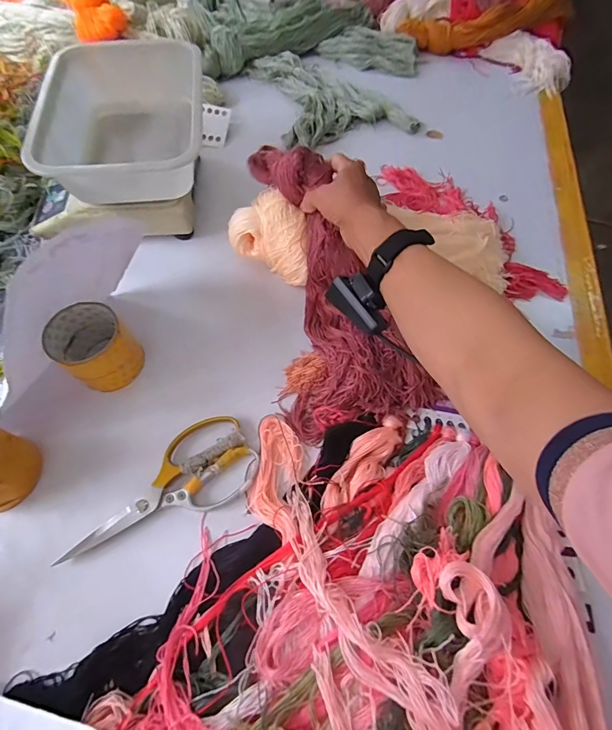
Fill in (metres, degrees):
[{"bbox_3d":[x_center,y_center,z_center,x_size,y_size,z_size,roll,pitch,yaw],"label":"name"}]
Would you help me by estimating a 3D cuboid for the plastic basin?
[{"bbox_3d":[-0.248,-0.348,0.527,0.208,0.082,0.252,-11,65,-8],"label":"plastic basin"}]

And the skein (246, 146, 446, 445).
[{"bbox_3d":[0.017,-0.100,0.470,0.164,0.103,0.359,-18,82,-11],"label":"skein"}]

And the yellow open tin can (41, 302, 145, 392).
[{"bbox_3d":[-0.245,-0.017,0.448,0.084,0.083,0.073,35,68,14],"label":"yellow open tin can"}]

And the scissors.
[{"bbox_3d":[-0.157,0.133,0.405,0.209,0.015,0.093,-27,68,-14],"label":"scissors"}]

